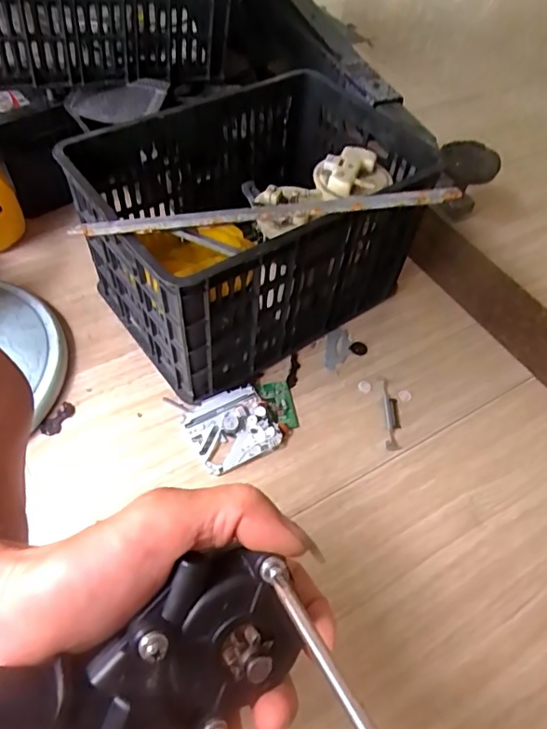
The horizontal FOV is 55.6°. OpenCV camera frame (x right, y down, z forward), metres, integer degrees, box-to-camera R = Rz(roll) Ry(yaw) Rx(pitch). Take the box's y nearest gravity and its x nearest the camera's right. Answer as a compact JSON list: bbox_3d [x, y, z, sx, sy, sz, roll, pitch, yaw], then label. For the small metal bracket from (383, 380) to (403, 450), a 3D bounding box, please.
[{"bbox_3d":[0.183,0.077,0.804,0.024,0.005,0.122,5,52,-1],"label":"small metal bracket"}]

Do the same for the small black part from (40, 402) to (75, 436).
[{"bbox_3d":[-0.318,0.081,0.771,0.027,0.010,0.059,23,54,13],"label":"small black part"}]

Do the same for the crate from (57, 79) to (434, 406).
[{"bbox_3d":[-0.040,-0.245,0.852,0.503,0.283,0.393,-28,60,-23],"label":"crate"}]

